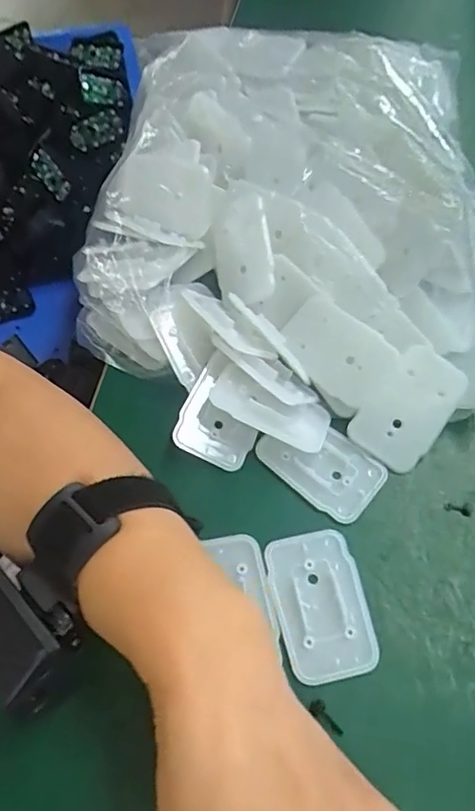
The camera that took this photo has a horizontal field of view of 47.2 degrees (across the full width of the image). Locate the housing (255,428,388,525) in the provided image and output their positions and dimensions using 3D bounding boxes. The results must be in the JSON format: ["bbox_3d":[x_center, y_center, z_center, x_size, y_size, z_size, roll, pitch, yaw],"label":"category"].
[{"bbox_3d":[0.048,0.032,0.308,0.066,0.007,0.042,37,67,19],"label":"housing"}]

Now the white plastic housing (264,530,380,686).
[{"bbox_3d":[0.042,0.098,0.272,0.044,0.004,0.068,-11,61,-6],"label":"white plastic housing"}]

